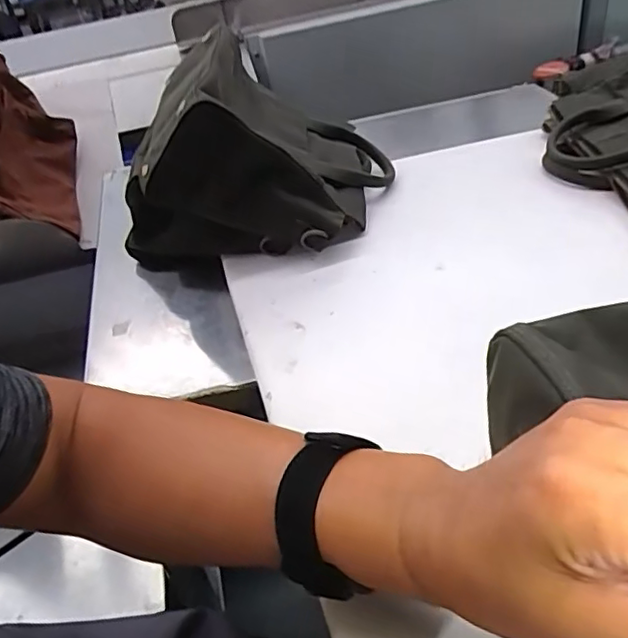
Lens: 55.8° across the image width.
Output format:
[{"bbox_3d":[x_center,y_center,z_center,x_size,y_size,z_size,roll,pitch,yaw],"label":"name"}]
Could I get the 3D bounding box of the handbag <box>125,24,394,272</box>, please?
[{"bbox_3d":[-0.062,-0.182,0.625,0.255,0.153,0.217,5,41,15],"label":"handbag"}]

